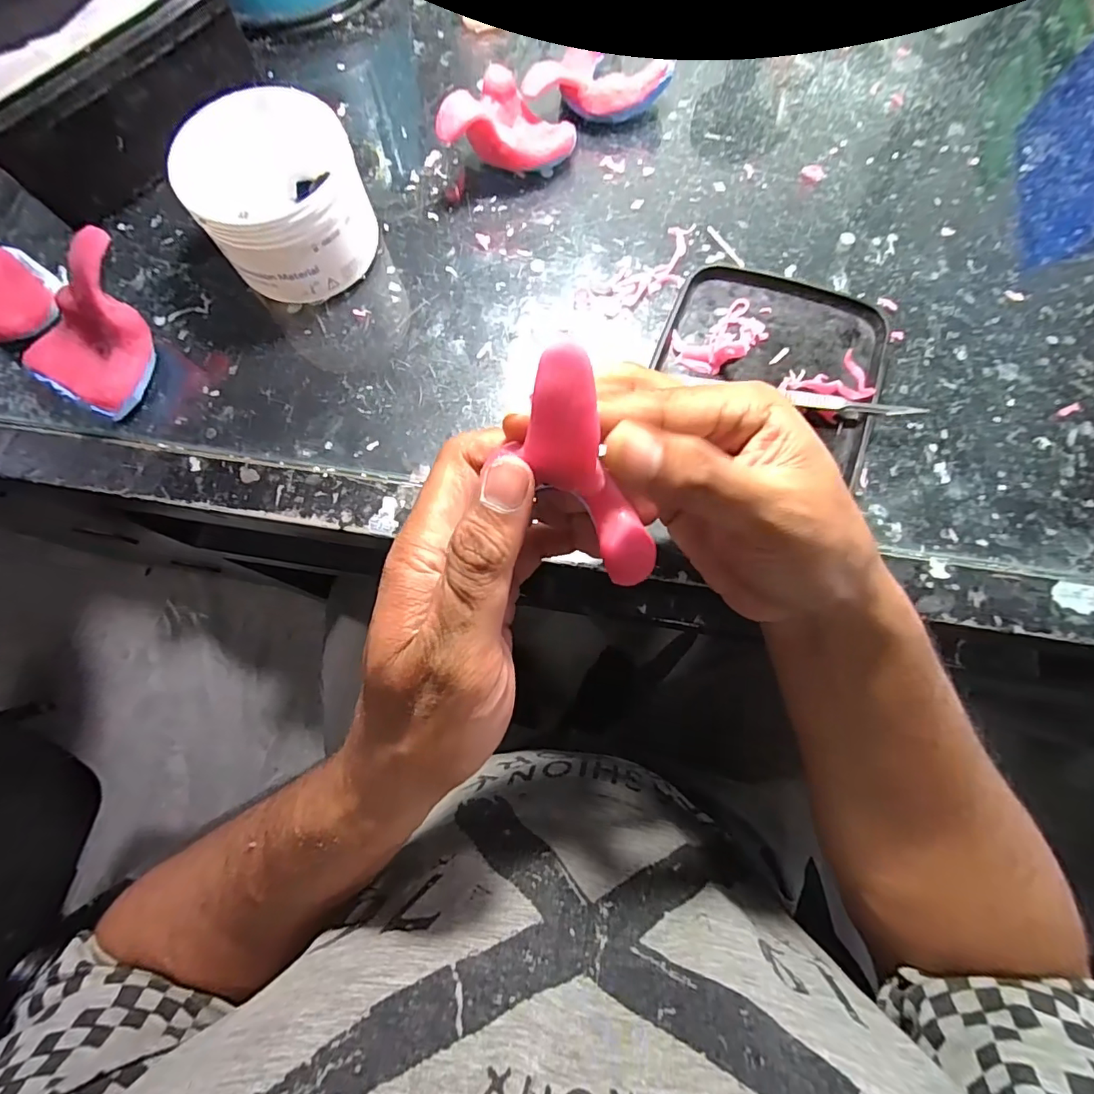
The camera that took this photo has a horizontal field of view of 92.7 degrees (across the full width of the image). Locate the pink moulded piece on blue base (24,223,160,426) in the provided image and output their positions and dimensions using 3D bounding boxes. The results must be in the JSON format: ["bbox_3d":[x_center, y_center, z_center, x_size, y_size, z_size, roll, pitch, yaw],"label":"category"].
[{"bbox_3d":[-0.254,-0.122,0.285,0.067,0.056,0.082,18,76,6],"label":"pink moulded piece on blue base"}]

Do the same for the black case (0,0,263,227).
[{"bbox_3d":[-0.287,-0.304,0.328,0.139,0.071,0.173,41,79,11],"label":"black case"}]

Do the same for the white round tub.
[{"bbox_3d":[-0.145,-0.190,0.294,0.087,0.070,0.073,-16,75,-3],"label":"white round tub"}]

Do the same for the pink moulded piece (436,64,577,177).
[{"bbox_3d":[-0.026,-0.263,0.324,0.084,0.048,0.058,-14,75,-3],"label":"pink moulded piece"}]

